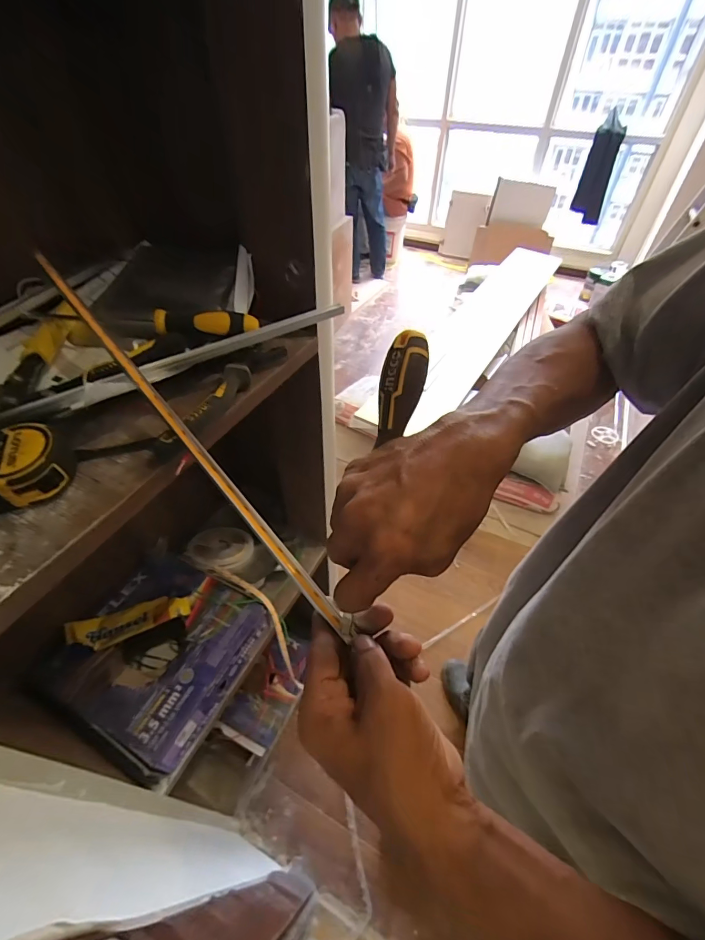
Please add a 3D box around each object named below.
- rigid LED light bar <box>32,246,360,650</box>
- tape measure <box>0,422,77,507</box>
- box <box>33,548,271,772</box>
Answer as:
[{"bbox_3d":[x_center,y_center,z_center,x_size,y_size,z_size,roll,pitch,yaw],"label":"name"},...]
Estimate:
[{"bbox_3d":[-0.155,-0.043,0.351,0.013,0.013,0.457,-35,74,-29],"label":"rigid LED light bar"},{"bbox_3d":[-0.268,-0.005,0.330,0.063,0.039,0.068,-12,48,-12],"label":"tape measure"},{"bbox_3d":[-0.317,0.295,0.675,0.258,0.071,0.266,21,49,17],"label":"box"}]

